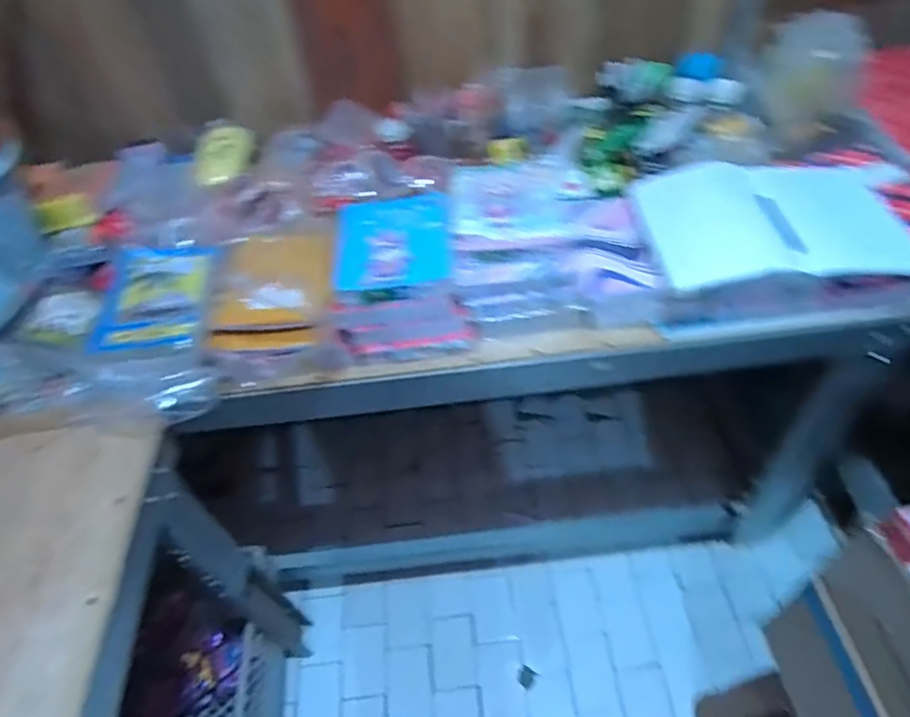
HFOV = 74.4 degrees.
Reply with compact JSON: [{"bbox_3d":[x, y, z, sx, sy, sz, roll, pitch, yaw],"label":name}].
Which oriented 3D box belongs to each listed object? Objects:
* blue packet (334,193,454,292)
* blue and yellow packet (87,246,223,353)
[{"bbox_3d":[-0.085,-0.173,0.858,0.158,0.018,0.223,-1,49,0],"label":"blue packet"},{"bbox_3d":[-0.418,-0.094,0.851,0.161,0.051,0.204,-9,50,-2],"label":"blue and yellow packet"}]

